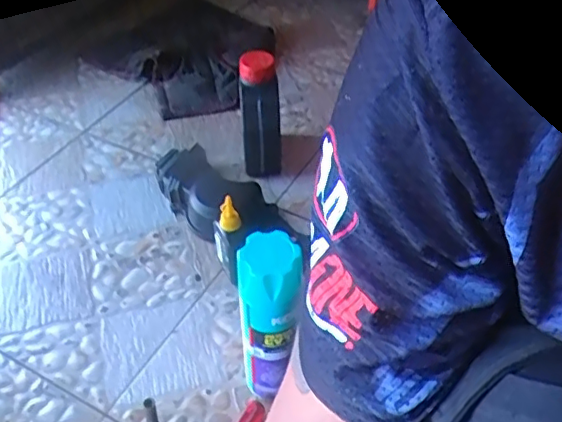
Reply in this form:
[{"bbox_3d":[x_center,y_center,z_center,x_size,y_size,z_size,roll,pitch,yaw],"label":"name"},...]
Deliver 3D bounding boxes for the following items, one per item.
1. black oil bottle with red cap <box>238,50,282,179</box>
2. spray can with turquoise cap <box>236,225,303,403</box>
[{"bbox_3d":[-0.031,-0.142,0.955,0.066,0.187,0.070,-4,46,-4],"label":"black oil bottle with red cap"},{"bbox_3d":[-0.013,0.116,0.648,0.059,0.220,0.059,0,46,0],"label":"spray can with turquoise cap"}]

